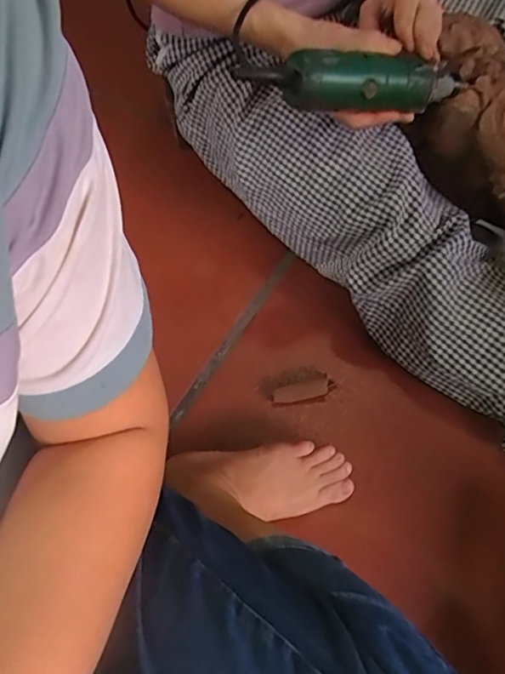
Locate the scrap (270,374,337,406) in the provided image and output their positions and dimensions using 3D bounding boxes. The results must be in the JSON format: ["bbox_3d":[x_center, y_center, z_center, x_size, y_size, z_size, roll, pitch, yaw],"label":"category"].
[{"bbox_3d":[0.062,0.068,0.611,0.078,0.022,0.023,-14,62,-4],"label":"scrap"}]

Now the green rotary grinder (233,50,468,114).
[{"bbox_3d":[0.102,-0.237,0.476,0.228,0.046,0.041,-6,59,-17],"label":"green rotary grinder"}]

